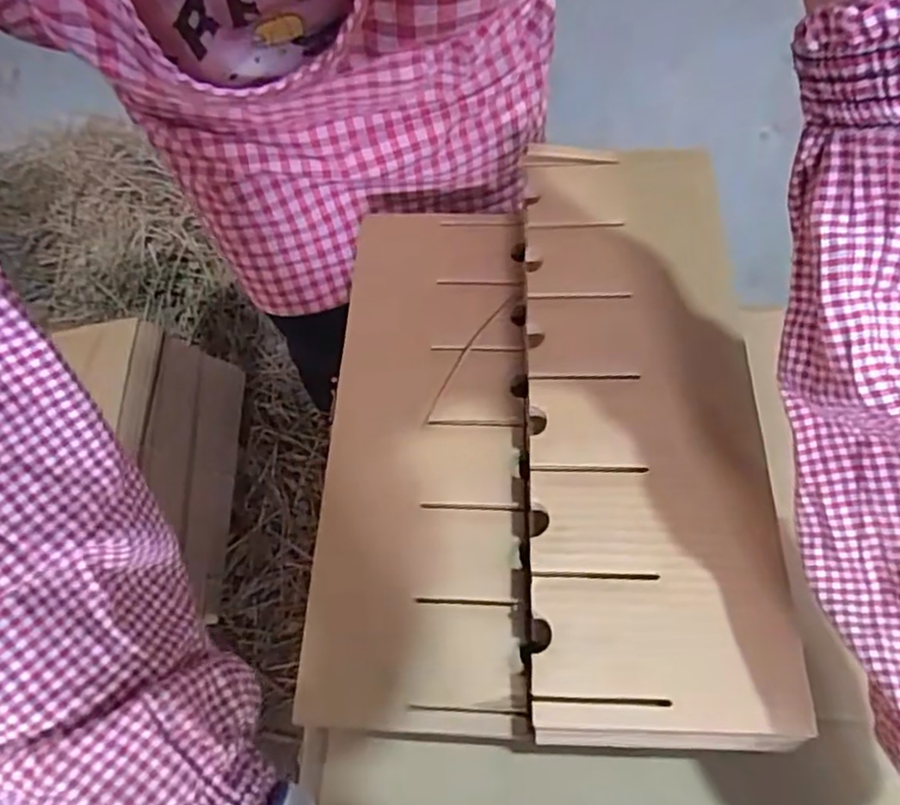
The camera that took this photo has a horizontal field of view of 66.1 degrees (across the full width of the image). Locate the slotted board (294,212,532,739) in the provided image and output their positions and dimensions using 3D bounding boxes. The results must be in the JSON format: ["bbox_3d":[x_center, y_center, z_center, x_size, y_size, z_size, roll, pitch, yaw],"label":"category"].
[{"bbox_3d":[-0.017,0.017,0.469,0.131,0.009,0.370,1,63,3],"label":"slotted board"}]

